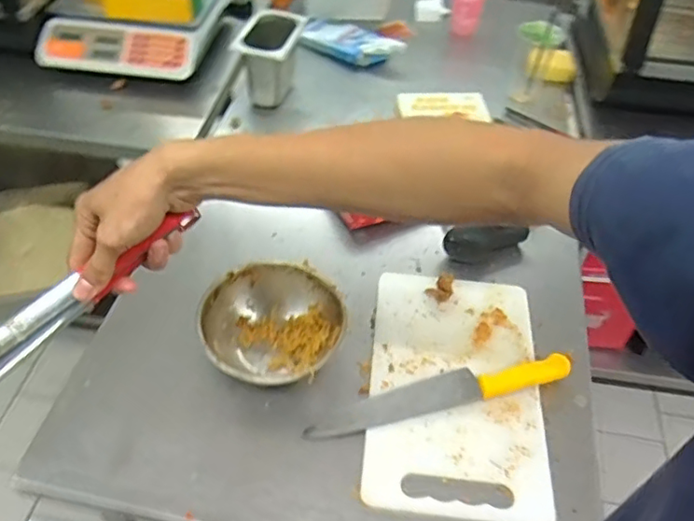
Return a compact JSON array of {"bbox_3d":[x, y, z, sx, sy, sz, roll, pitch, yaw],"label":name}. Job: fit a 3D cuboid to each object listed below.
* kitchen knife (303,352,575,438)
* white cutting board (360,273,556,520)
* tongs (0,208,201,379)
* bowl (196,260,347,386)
[{"bbox_3d":[0.127,0.175,0.794,0.359,0.025,0.050,-10,49,-12],"label":"kitchen knife"},{"bbox_3d":[0.149,0.161,0.815,0.227,0.014,0.365,7,48,2],"label":"white cutting board"},{"bbox_3d":[-0.246,0.054,0.487,0.295,0.046,0.029,-37,58,-10],"label":"tongs"},{"bbox_3d":[-0.106,0.096,0.824,0.184,0.076,0.195,2,48,-2],"label":"bowl"}]

